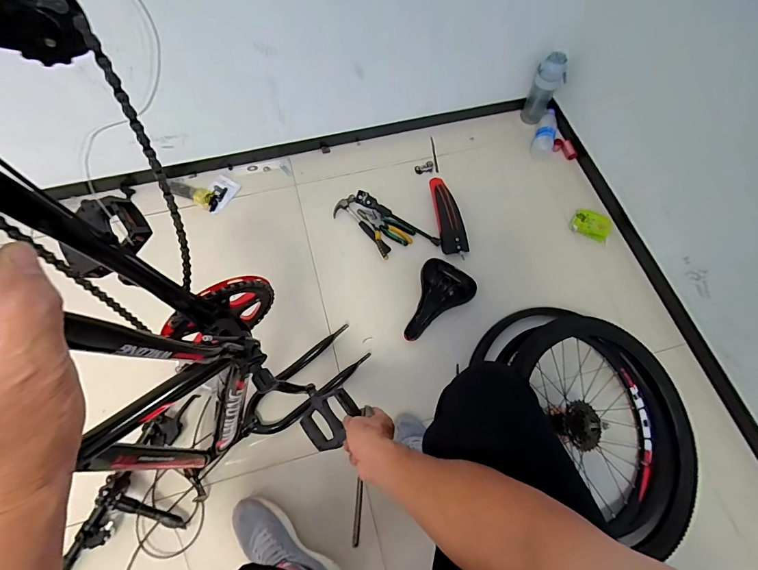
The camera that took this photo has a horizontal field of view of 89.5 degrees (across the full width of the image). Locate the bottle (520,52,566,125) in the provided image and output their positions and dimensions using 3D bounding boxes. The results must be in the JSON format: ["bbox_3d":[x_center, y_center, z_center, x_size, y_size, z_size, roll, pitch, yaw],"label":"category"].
[{"bbox_3d":[0.512,-0.602,1.191,0.091,0.233,0.073,22,68,7],"label":"bottle"}]

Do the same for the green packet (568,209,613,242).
[{"bbox_3d":[0.650,-0.188,1.170,0.115,0.046,0.081,29,69,10],"label":"green packet"}]

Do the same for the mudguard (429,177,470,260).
[{"bbox_3d":[0.206,-0.213,1.162,0.074,0.063,0.291,-9,67,-6],"label":"mudguard"}]

